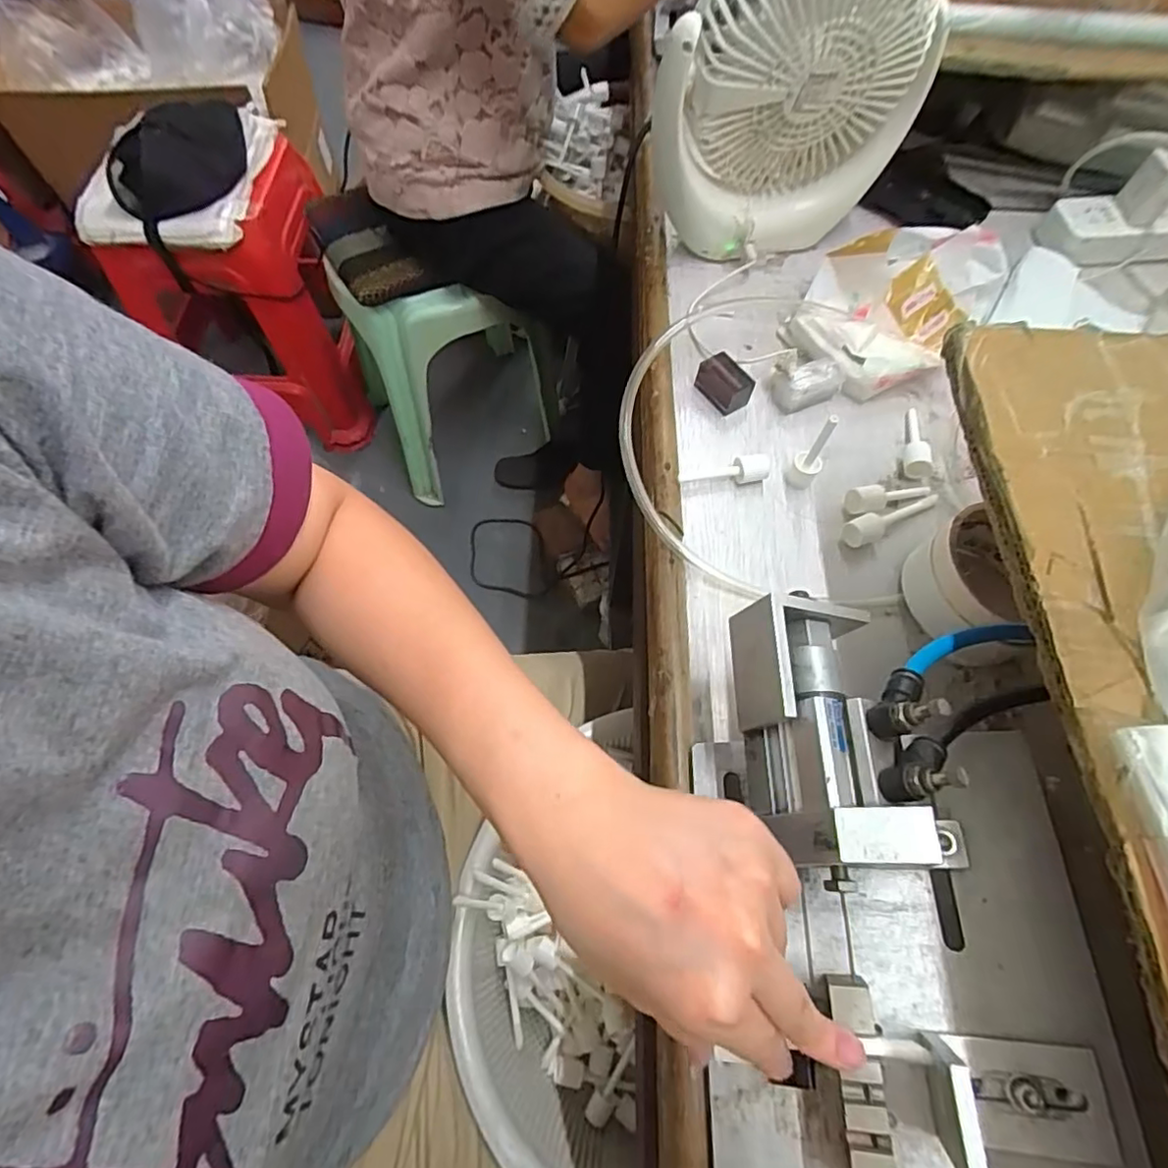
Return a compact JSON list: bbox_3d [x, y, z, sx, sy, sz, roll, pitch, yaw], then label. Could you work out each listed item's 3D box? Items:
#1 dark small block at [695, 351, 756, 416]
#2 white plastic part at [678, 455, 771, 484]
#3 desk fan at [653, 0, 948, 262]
[{"bbox_3d":[0.105,-0.152,0.462,0.023,0.024,0.042,-30,68,-14],"label":"dark small block"},{"bbox_3d":[0.099,-0.080,0.431,0.063,0.013,0.017,-1,64,-1],"label":"white plastic part"},{"bbox_3d":[0.151,-0.356,0.454,0.195,0.198,0.059,-15,65,-8],"label":"desk fan"}]

